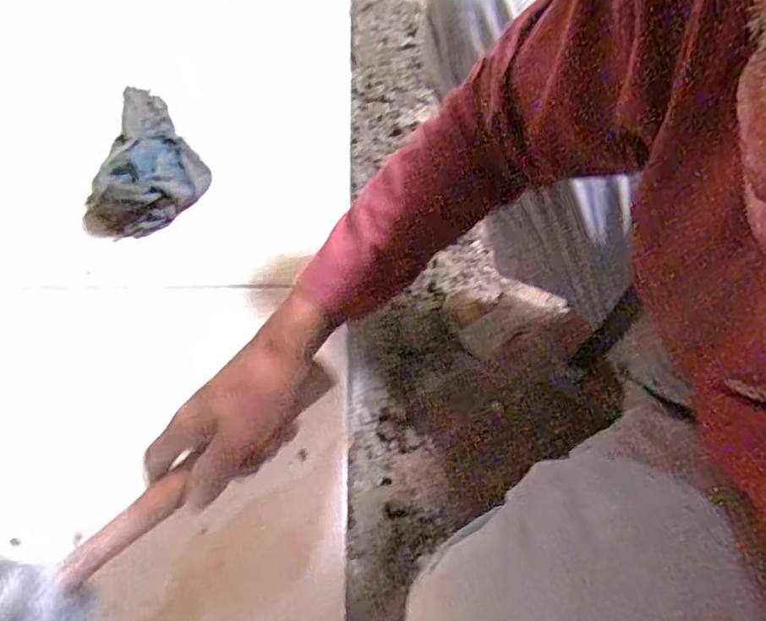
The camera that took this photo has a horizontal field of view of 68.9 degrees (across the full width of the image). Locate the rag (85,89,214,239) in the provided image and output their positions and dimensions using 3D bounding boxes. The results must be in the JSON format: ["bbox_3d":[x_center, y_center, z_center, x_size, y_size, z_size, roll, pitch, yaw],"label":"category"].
[{"bbox_3d":[-0.367,-0.244,0.808,0.159,0.062,0.318,-22,55,-15],"label":"rag"}]

